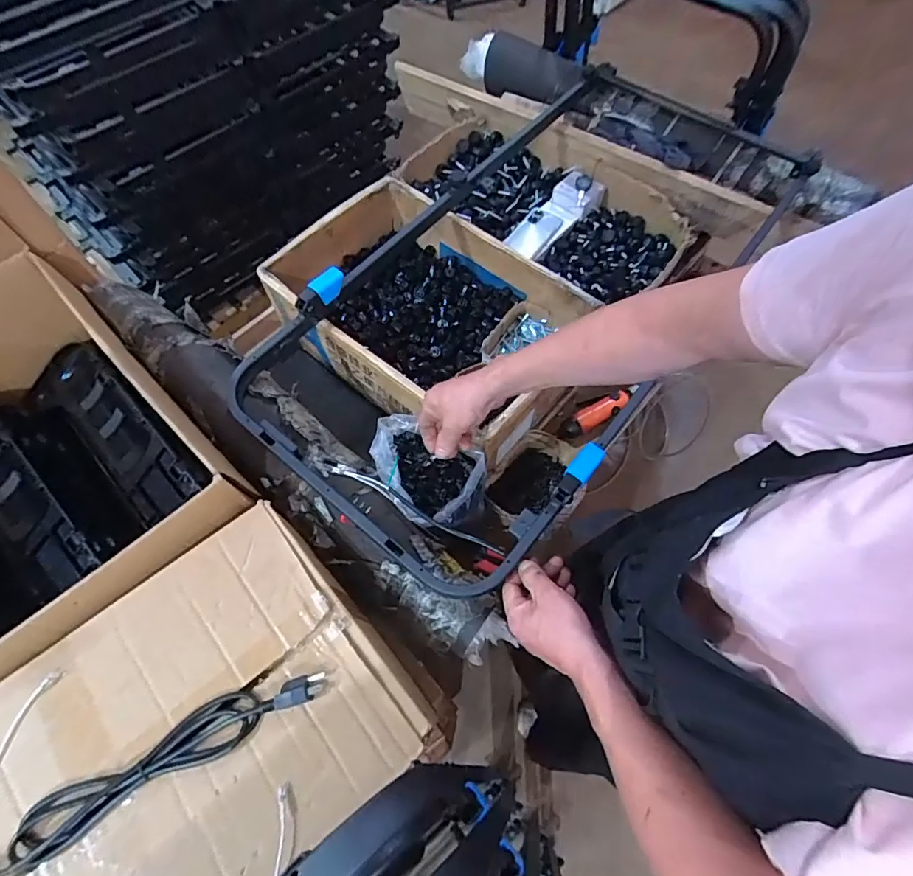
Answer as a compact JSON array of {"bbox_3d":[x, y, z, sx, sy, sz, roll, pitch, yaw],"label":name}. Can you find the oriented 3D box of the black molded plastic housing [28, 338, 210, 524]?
[{"bbox_3d":[-0.552,-0.025,0.831,0.394,0.080,0.148,38,97,19],"label":"black molded plastic housing"}]

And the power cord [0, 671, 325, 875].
[{"bbox_3d":[-0.349,0.293,0.507,0.386,0.023,0.160,-27,67,-12],"label":"power cord"}]

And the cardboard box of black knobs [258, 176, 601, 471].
[{"bbox_3d":[-0.052,-0.228,0.910,0.519,0.147,0.356,37,70,16],"label":"cardboard box of black knobs"}]

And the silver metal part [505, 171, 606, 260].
[{"bbox_3d":[0.207,-0.476,1.042,0.223,0.034,0.093,-43,71,-1],"label":"silver metal part"}]

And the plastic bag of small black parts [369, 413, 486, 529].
[{"bbox_3d":[-0.050,0.056,0.723,0.185,0.078,0.130,31,68,14],"label":"plastic bag of small black parts"}]

